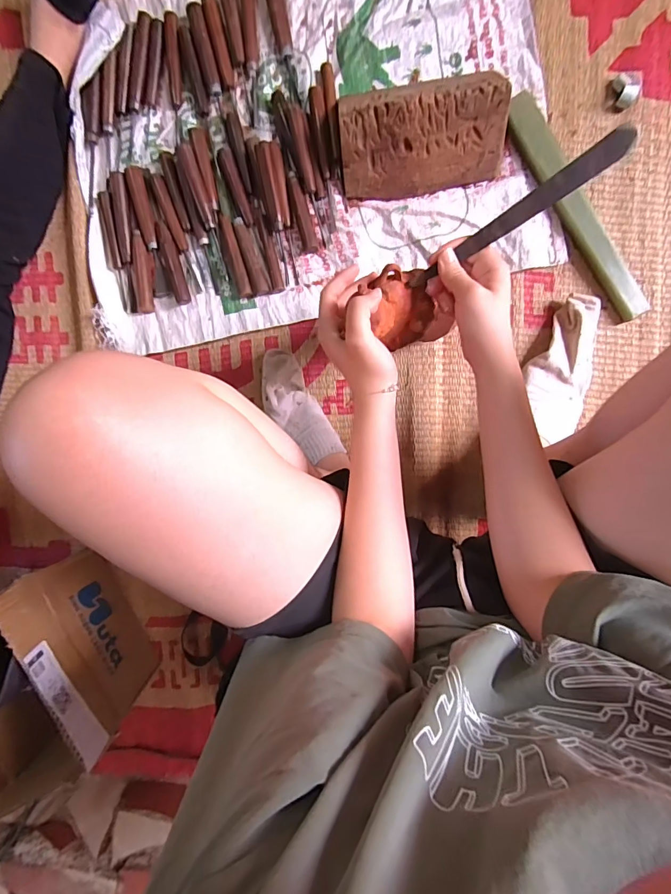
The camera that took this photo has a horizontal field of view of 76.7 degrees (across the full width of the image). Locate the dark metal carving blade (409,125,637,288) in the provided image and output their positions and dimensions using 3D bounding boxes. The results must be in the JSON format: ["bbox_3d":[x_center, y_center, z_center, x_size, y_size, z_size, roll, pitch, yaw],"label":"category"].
[{"bbox_3d":[0.154,-0.200,0.369,0.193,0.007,0.020,-29,94,23],"label":"dark metal carving blade"}]

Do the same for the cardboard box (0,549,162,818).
[{"bbox_3d":[-0.408,0.306,0.585,0.199,0.219,0.227,-30,94,8],"label":"cardboard box"}]

